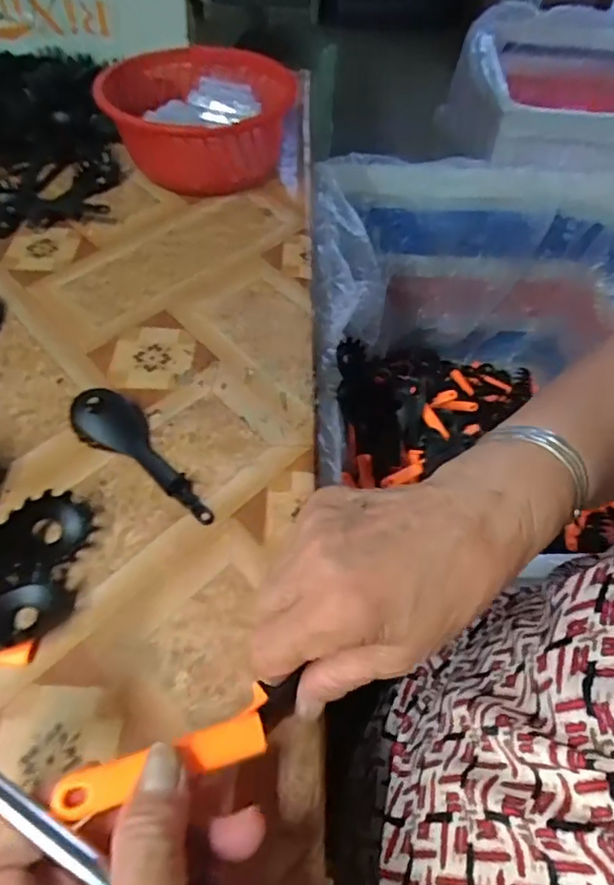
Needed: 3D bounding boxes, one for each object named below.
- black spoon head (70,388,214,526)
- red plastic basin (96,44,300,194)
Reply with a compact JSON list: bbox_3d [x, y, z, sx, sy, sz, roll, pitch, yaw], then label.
[{"bbox_3d":[-0.100,0.004,0.355,0.120,0.017,0.038,34,57,20],"label":"black spoon head"},{"bbox_3d":[-0.109,-0.315,0.559,0.164,0.077,0.177,20,53,11],"label":"red plastic basin"}]

